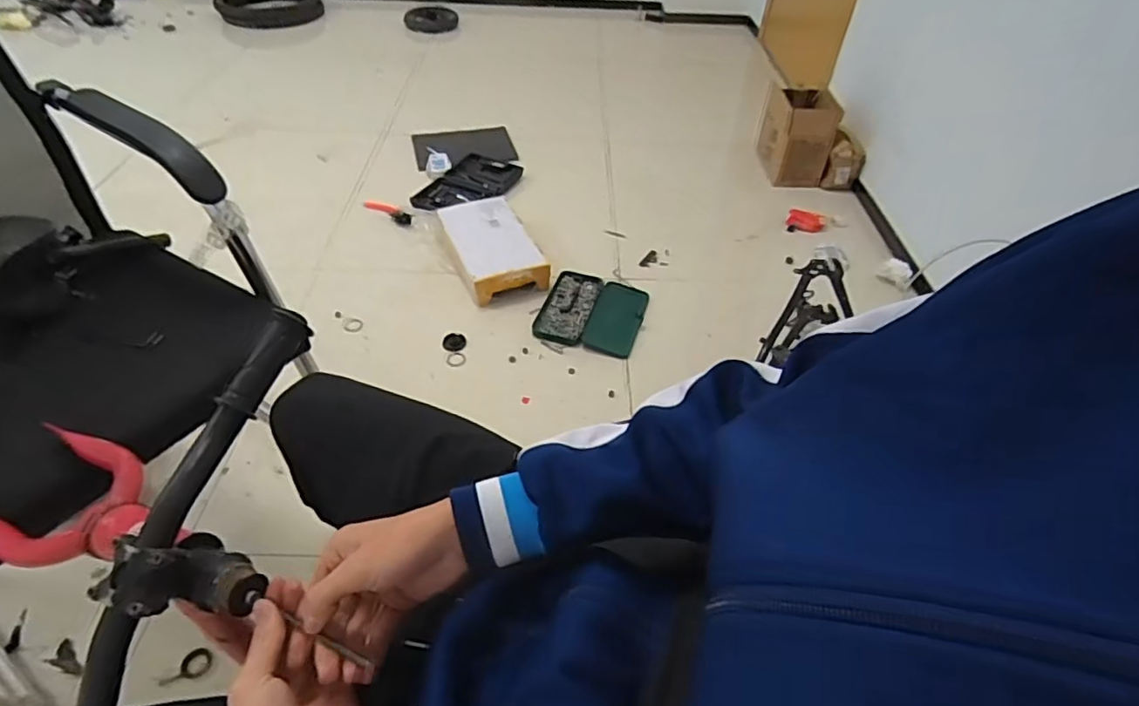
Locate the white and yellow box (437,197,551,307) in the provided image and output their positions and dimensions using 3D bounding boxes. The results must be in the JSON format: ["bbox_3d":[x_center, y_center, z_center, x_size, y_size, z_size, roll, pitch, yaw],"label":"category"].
[{"bbox_3d":[-0.206,-0.291,1.626,0.214,0.078,0.348,-17,48,-19],"label":"white and yellow box"}]

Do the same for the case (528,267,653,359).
[{"bbox_3d":[0.057,-0.109,1.499,0.242,0.035,0.259,13,46,10],"label":"case"}]

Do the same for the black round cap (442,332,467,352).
[{"bbox_3d":[-0.272,-0.025,1.431,0.055,0.014,0.058,1,45,-1],"label":"black round cap"}]

